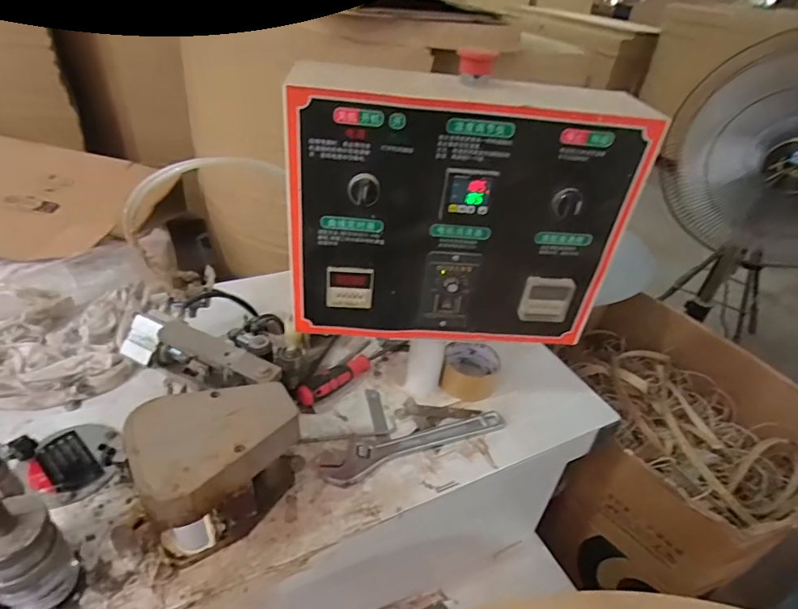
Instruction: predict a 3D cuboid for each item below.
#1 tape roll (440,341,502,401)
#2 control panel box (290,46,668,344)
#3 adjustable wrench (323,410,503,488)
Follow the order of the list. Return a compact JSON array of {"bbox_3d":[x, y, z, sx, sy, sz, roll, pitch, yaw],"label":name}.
[{"bbox_3d":[0.105,0.100,0.699,0.082,0.055,0.095,14,36,9],"label":"tape roll"},{"bbox_3d":[0.061,-0.087,0.503,0.340,0.269,0.083,3,36,-6],"label":"control panel box"},{"bbox_3d":[0.027,0.175,0.602,0.242,0.015,0.044,-11,39,-23],"label":"adjustable wrench"}]

